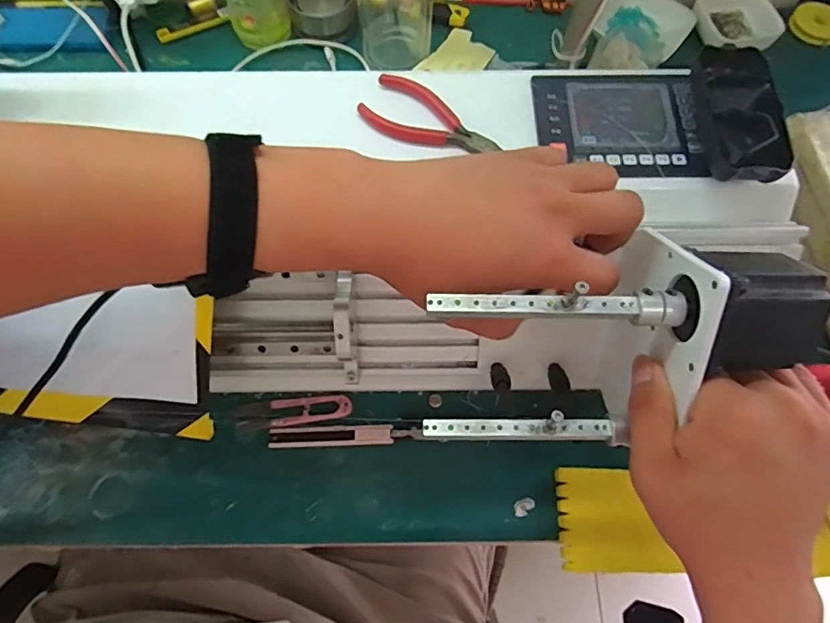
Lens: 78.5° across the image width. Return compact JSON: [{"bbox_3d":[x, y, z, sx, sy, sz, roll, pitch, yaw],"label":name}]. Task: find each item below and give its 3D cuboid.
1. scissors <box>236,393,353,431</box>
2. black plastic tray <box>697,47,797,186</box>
[{"bbox_3d":[-0.103,0.085,0.432,0.097,0.007,0.022,-6,70,-3],"label":"scissors"},{"bbox_3d":[0.233,-0.141,0.362,0.043,0.031,0.118,7,69,2],"label":"black plastic tray"}]

